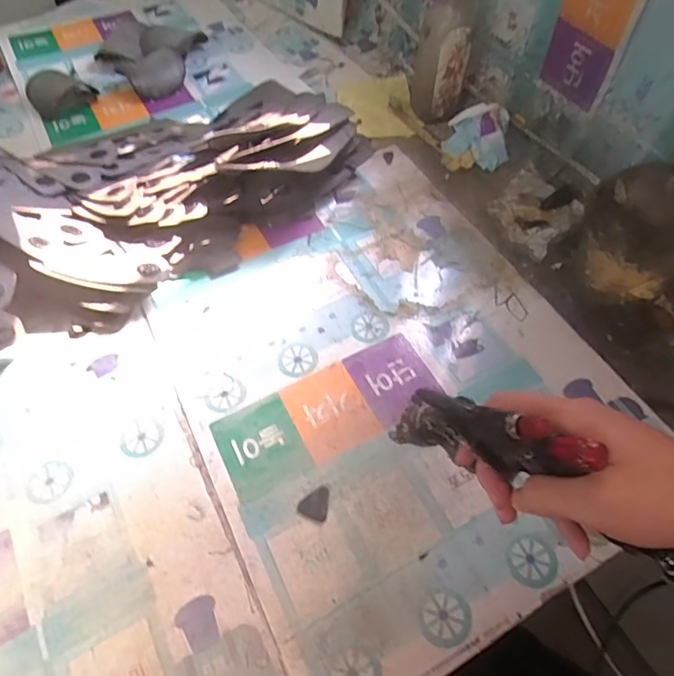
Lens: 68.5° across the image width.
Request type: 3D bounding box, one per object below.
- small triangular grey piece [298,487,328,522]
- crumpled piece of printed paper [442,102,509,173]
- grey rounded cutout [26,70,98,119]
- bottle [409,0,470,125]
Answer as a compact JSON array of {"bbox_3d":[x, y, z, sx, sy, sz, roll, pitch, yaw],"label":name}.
[{"bbox_3d":[-0.018,0.139,0.422,0.024,0.005,0.028,16,59,12],"label":"small triangular grey piece"},{"bbox_3d":[0.179,-0.251,0.627,0.079,0.074,0.036,0,57,2],"label":"crumpled piece of printed paper"},{"bbox_3d":[-0.414,-0.370,0.746,0.094,0.041,0.062,-27,60,-15],"label":"grey rounded cutout"},{"bbox_3d":[0.138,-0.386,0.641,0.053,0.202,0.054,-18,58,-10],"label":"bottle"}]

